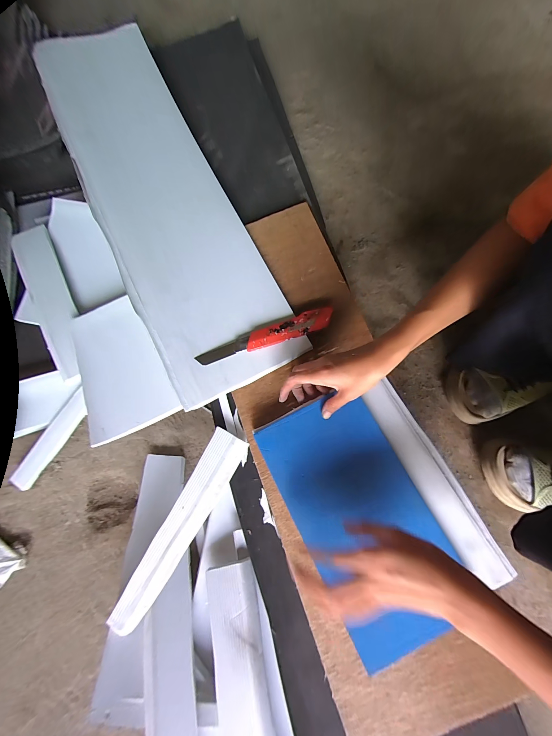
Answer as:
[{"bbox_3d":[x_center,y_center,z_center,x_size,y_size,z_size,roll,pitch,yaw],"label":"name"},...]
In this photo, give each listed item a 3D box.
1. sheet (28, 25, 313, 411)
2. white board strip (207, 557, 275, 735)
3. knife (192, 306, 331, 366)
[{"bbox_3d":[-0.205,-0.304,0.465,0.208,0.019,0.734,-26,80,-8],"label":"sheet"},{"bbox_3d":[-0.037,0.402,0.328,0.062,0.032,0.285,-11,75,-1],"label":"white board strip"},{"bbox_3d":[-0.016,-0.047,0.403,0.202,0.016,0.031,-17,75,-3],"label":"knife"}]

